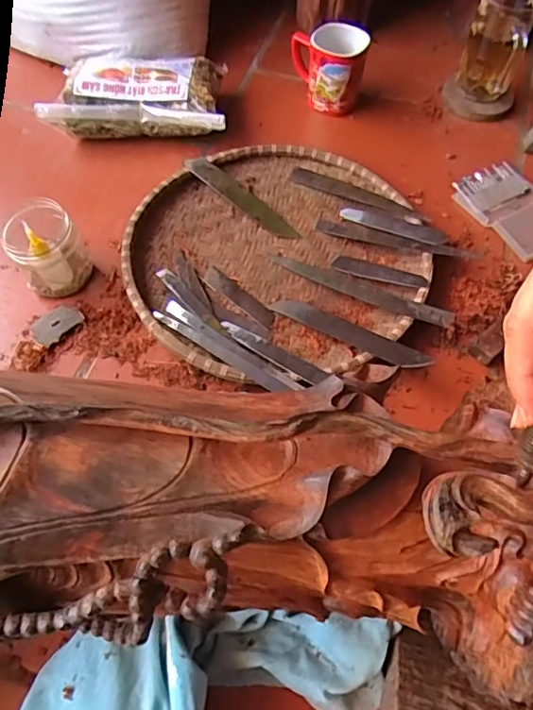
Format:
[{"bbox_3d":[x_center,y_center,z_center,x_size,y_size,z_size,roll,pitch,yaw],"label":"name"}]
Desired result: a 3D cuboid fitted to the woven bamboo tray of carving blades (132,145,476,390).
[{"bbox_3d":[0.020,-0.115,0.620,0.341,0.031,0.346,-16,60,-9],"label":"woven bamboo tray of carving blades"}]

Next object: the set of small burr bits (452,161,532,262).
[{"bbox_3d":[0.309,-0.188,0.677,0.099,0.016,0.129,-30,63,-16],"label":"set of small burr bits"}]

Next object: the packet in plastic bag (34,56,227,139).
[{"bbox_3d":[-0.171,-0.359,0.742,0.244,0.072,0.146,5,59,4],"label":"packet in plastic bag"}]

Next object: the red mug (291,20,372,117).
[{"bbox_3d":[0.086,-0.399,0.756,0.104,0.092,0.078,5,59,4],"label":"red mug"}]

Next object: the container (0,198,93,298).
[{"bbox_3d":[-0.238,-0.118,0.583,0.074,0.098,0.072,-25,62,-14],"label":"container"}]

